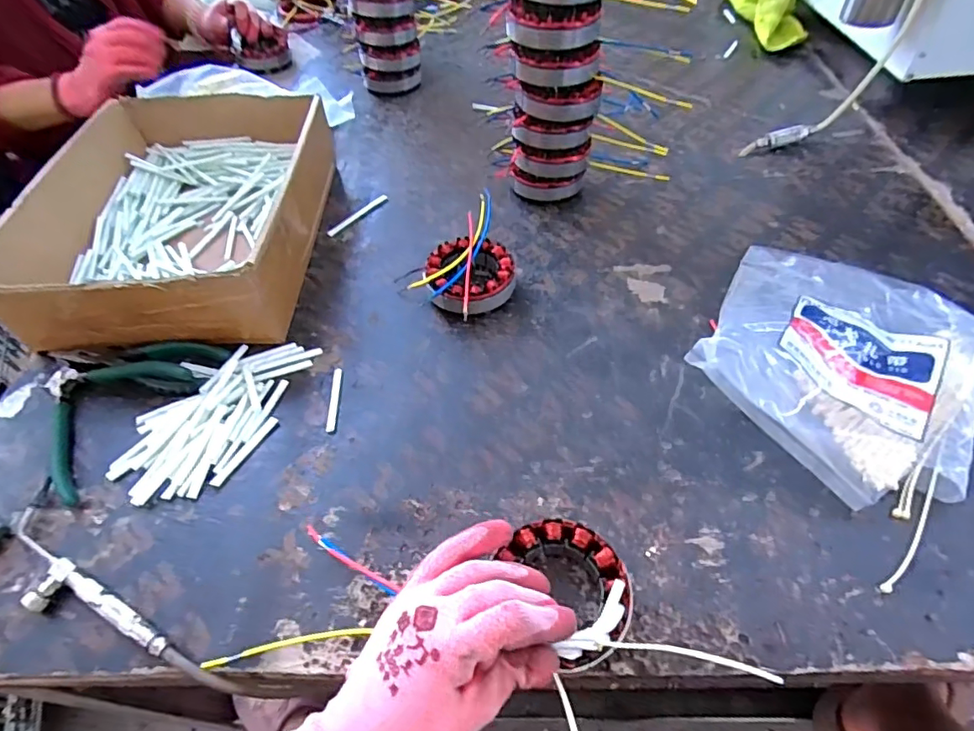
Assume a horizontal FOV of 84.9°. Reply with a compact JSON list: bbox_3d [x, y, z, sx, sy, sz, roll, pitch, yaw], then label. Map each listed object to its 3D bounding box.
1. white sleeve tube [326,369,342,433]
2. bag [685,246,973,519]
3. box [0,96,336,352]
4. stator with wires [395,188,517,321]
[{"bbox_3d":[-0.129,0.028,0.448,0.007,0.004,0.064,-4,51,0],"label":"white sleeve tube"},{"bbox_3d":[0.292,-0.019,0.428,0.197,0.068,0.250,26,57,22],"label":"bag"},{"bbox_3d":[-0.303,-0.167,0.552,0.245,0.095,0.344,-4,51,0],"label":"box"},{"bbox_3d":[-0.006,-0.107,0.530,0.089,0.034,0.168,22,56,19],"label":"stator with wires"}]

